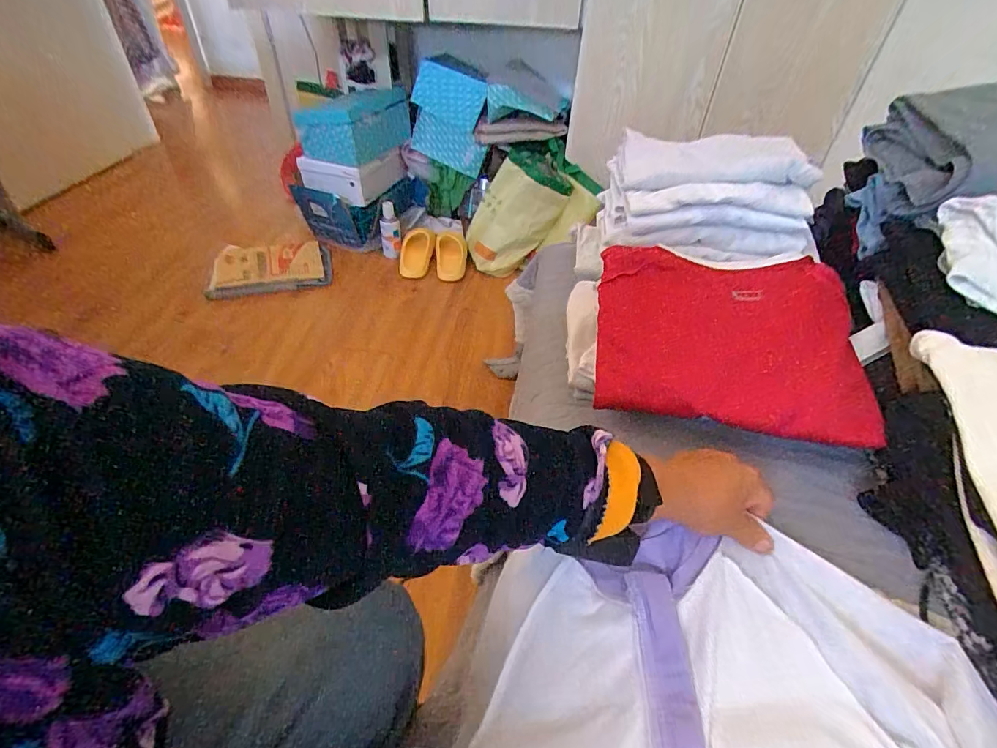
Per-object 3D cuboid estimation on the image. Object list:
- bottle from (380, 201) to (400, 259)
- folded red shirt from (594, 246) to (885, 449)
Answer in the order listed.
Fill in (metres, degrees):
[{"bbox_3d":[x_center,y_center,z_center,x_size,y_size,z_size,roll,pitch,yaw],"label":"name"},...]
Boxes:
[{"bbox_3d":[-0.355,-0.460,1.508,0.069,0.168,0.066,-13,45,-18],"label":"bottle"},{"bbox_3d":[0.241,-0.039,0.499,0.260,0.041,0.212,5,69,10],"label":"folded red shirt"}]

